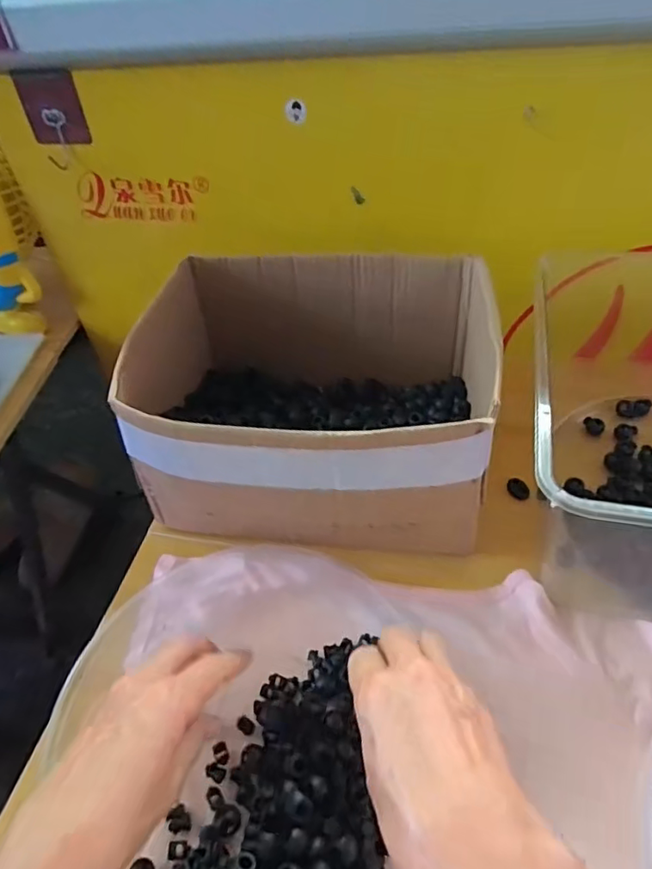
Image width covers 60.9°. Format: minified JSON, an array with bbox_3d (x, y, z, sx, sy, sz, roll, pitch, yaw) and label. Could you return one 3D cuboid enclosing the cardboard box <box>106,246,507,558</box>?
[{"bbox_3d":[-0.010,-0.034,0.476,0.269,0.144,0.240,2,46,8],"label":"cardboard box"}]

